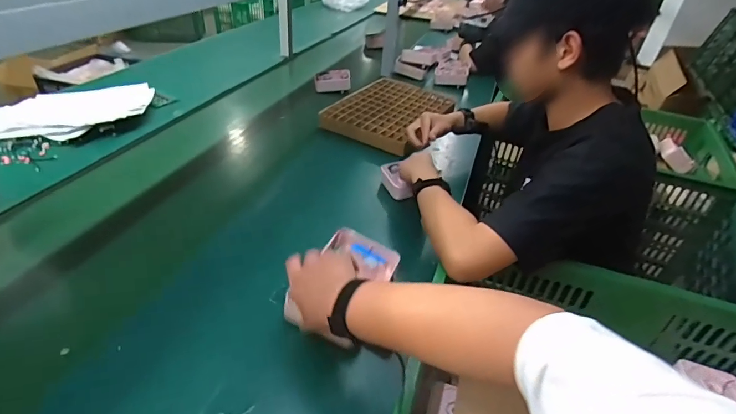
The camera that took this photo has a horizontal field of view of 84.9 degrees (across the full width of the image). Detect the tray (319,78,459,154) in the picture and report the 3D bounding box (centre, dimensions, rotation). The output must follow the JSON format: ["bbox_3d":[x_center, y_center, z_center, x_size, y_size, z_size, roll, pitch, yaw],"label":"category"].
[{"bbox_3d":[0.076,-0.296,1.284,0.312,0.063,0.445,22,39,21],"label":"tray"}]

